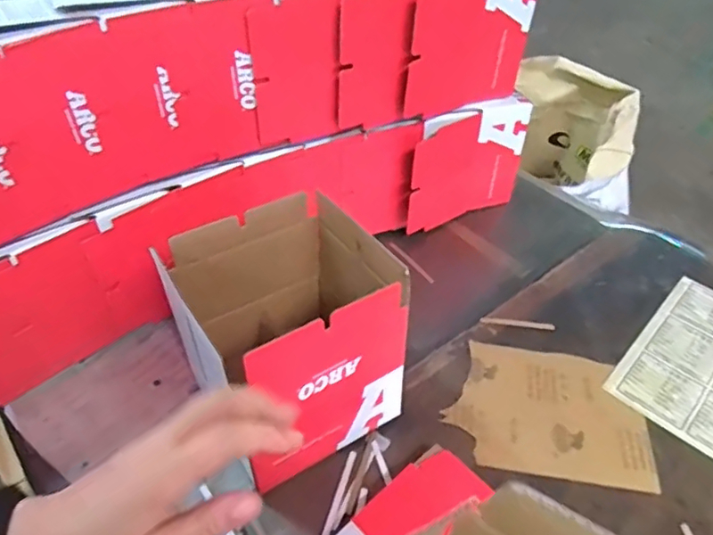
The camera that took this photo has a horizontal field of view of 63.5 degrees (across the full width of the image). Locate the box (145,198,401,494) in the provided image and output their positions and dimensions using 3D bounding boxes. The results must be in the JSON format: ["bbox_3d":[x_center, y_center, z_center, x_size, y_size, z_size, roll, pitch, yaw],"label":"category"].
[{"bbox_3d":[-0.070,0.072,0.603,0.185,0.205,0.187,-24,49,-23],"label":"box"}]

